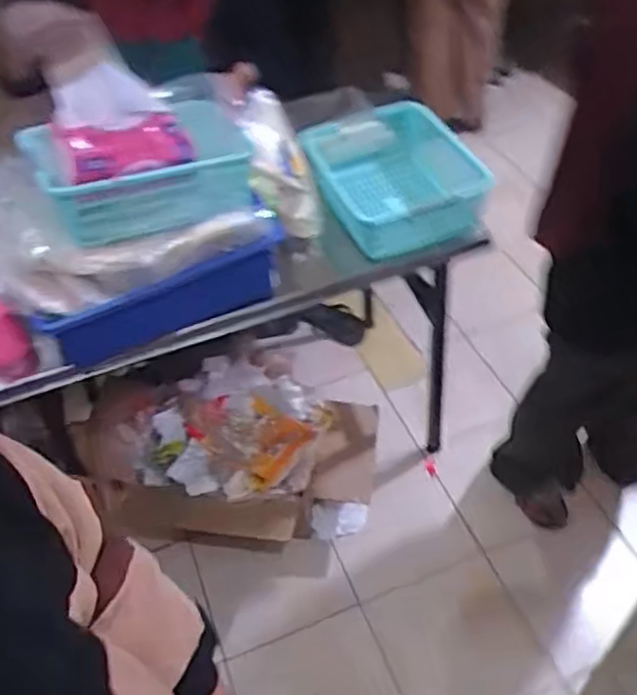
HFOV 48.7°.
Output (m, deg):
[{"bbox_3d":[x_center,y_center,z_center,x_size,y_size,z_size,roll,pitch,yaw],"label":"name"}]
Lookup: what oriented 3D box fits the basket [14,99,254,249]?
[{"bbox_3d":[-0.254,-0.276,1.075,0.325,0.098,0.237,-22,49,-16],"label":"basket"}]

